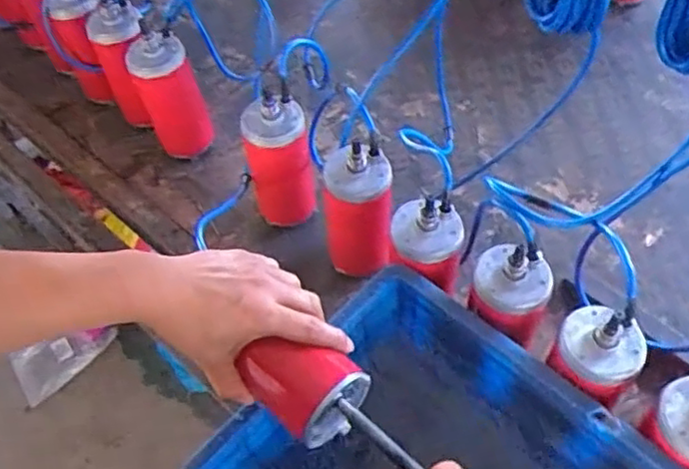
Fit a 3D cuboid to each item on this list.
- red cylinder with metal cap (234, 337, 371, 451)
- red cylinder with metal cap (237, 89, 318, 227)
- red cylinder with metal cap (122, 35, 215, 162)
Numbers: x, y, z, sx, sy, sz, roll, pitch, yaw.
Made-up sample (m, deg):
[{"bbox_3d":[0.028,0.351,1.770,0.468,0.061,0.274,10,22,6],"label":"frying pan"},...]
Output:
[{"bbox_3d":[-0.032,0.129,0.574,0.073,0.076,0.090,-41,61,-21],"label":"red cylinder with metal cap"},{"bbox_3d":[-0.081,-0.088,0.827,0.079,0.167,0.064,-8,55,0],"label":"red cylinder with metal cap"},{"bbox_3d":[-0.229,-0.173,0.907,0.074,0.188,0.077,-21,56,-9],"label":"red cylinder with metal cap"}]

